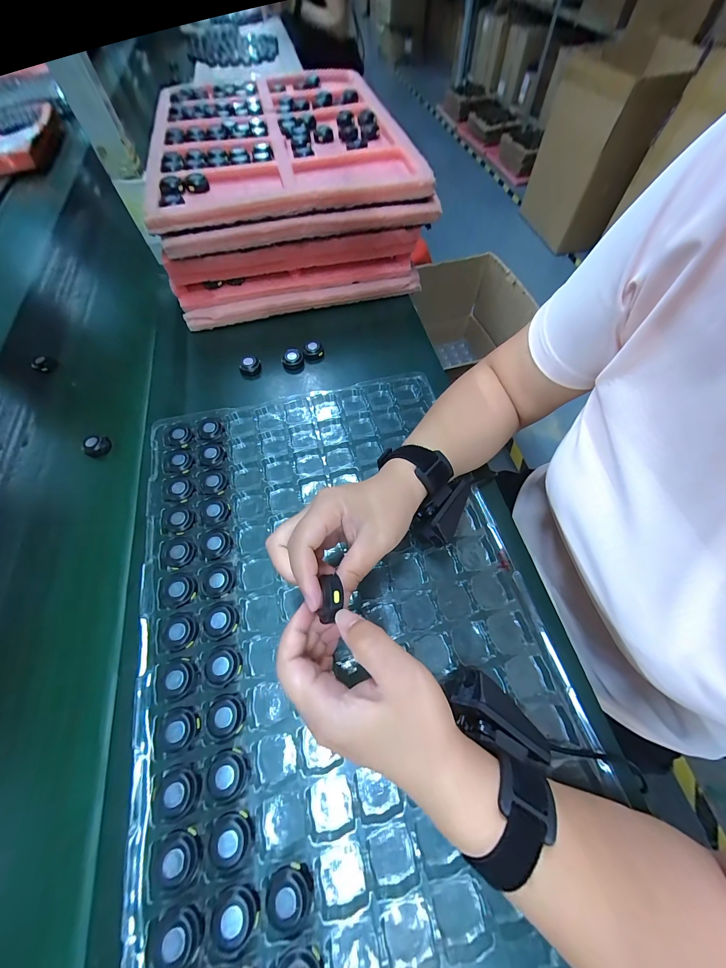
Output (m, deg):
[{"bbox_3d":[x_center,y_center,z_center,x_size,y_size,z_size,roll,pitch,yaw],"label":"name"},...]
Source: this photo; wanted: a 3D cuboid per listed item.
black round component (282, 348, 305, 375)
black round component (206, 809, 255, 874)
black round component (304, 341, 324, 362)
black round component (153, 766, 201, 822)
[{"bbox_3d":[-0.098,-0.173,0.446,0.029,0.016,0.032,-10,63,-2],"label":"black round component"},{"bbox_3d":[-0.095,0.254,0.227,0.031,0.010,0.029,-1,63,2],"label":"black round component"},{"bbox_3d":[-0.070,-0.188,0.454,0.028,0.017,0.025,-7,63,-1],"label":"black round component"},{"bbox_3d":[-0.139,0.231,0.238,0.031,0.007,0.029,-1,63,2],"label":"black round component"}]

